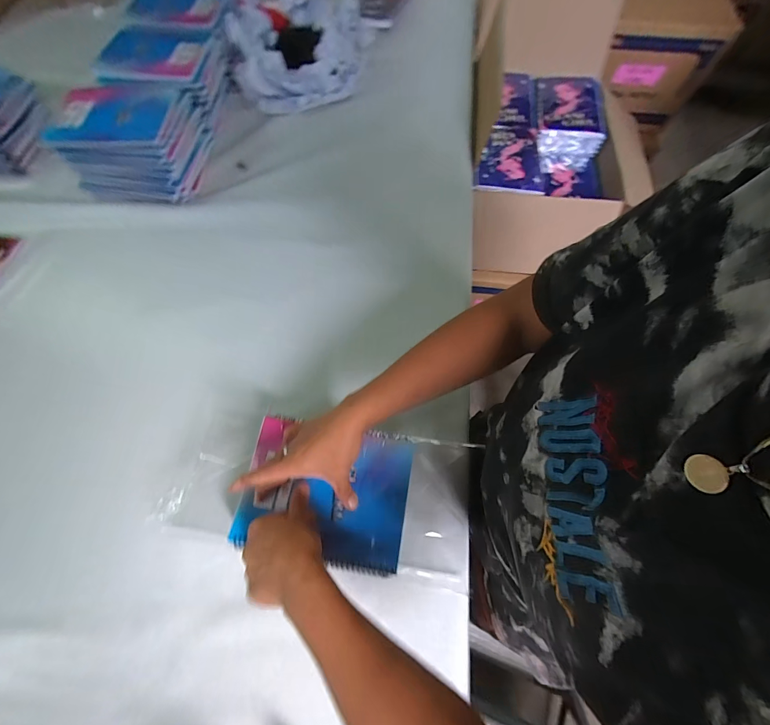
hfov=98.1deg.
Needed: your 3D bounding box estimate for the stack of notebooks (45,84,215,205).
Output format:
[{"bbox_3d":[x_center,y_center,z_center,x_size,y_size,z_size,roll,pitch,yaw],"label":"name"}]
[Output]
[{"bbox_3d":[-0.463,-0.420,0.633,0.213,0.107,0.203,5,67,2],"label":"stack of notebooks"}]

